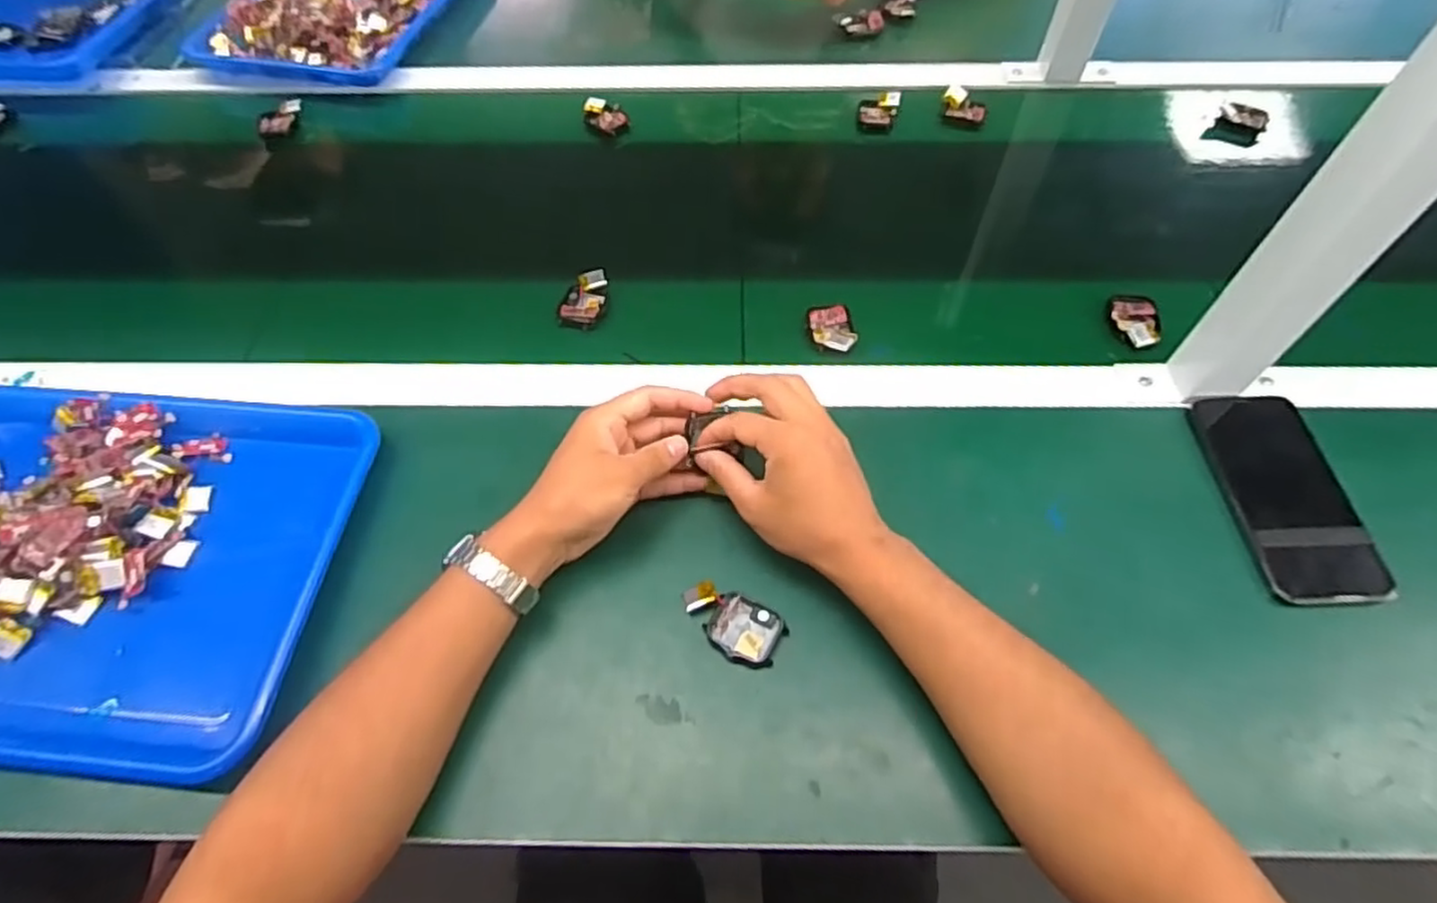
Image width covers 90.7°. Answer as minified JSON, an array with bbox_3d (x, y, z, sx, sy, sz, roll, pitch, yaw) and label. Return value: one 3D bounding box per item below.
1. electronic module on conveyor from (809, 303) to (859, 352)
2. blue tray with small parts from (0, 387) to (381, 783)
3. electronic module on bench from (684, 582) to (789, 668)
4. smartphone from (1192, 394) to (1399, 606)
[{"bbox_3d":[0.094,-0.103,0.585,0.035,0.014,0.057,-7,58,-4],"label":"electronic module on conveyor"},{"bbox_3d":[-0.421,0.068,0.476,0.335,0.039,0.257,5,58,4],"label":"blue tray with small parts"},{"bbox_3d":[0.008,0.111,0.458,0.067,0.014,0.039,21,61,13],"label":"electronic module on bench"},{"bbox_3d":[0.394,0.027,0.491,0.074,0.015,0.156,-7,63,4],"label":"smartphone"}]

